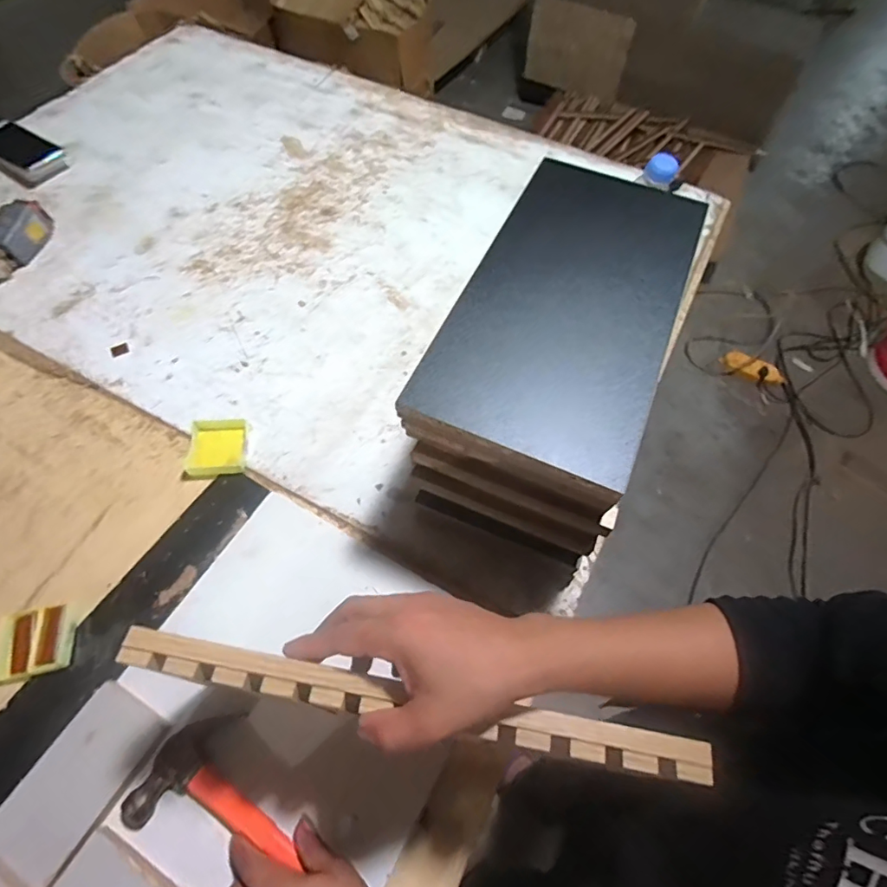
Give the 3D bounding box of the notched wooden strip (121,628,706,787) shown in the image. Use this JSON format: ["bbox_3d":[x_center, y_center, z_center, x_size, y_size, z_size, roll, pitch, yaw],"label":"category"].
[{"bbox_3d":[-0.022,0.157,0.301,0.354,0.008,0.023,10,63,4],"label":"notched wooden strip"}]

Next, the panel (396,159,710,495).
[{"bbox_3d":[0.120,-0.138,0.451,0.178,0.016,0.355,23,64,9],"label":"panel"}]

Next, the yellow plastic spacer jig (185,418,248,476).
[{"bbox_3d":[-0.273,0.004,0.600,0.063,0.015,0.073,-4,63,-5],"label":"yellow plastic spacer jig"}]

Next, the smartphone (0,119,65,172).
[{"bbox_3d":[-0.716,-0.504,0.838,0.150,0.013,0.078,33,61,11],"label":"smartphone"}]

